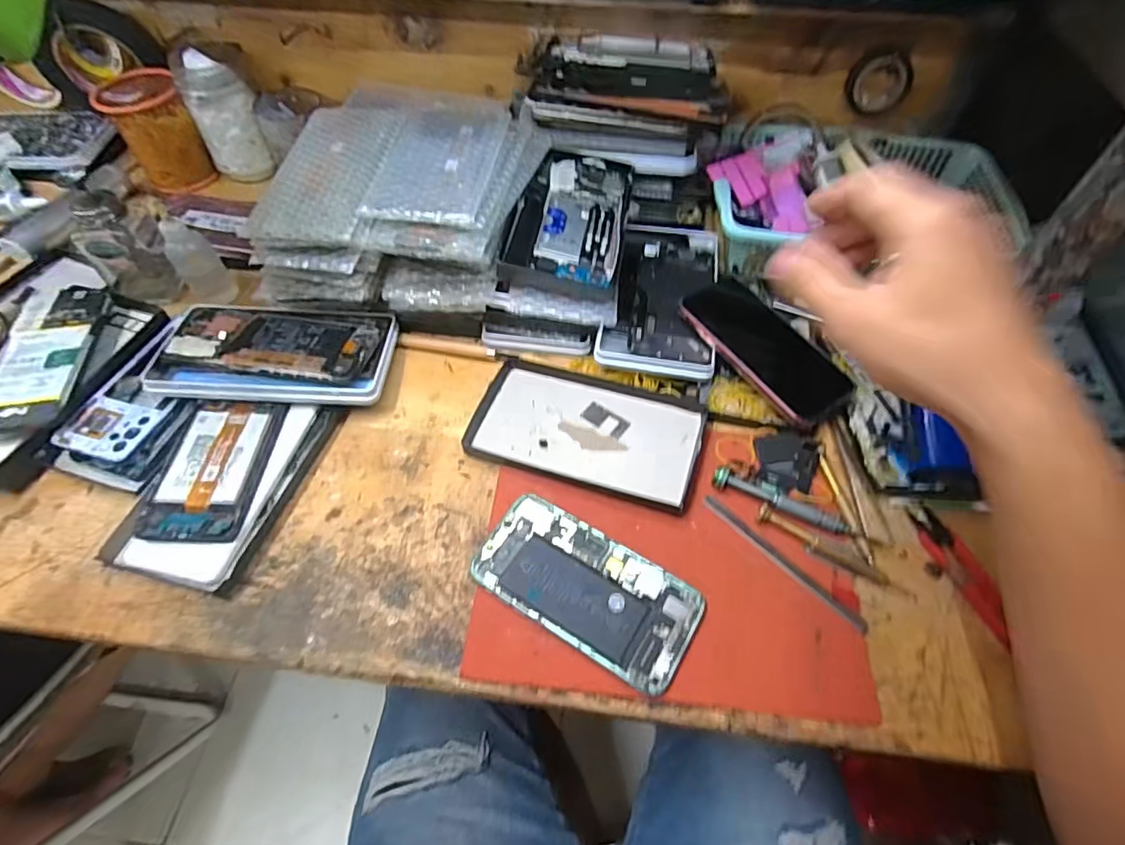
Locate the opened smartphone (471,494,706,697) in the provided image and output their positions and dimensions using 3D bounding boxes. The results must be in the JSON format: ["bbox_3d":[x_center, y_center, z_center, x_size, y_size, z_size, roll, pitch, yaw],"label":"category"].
[{"bbox_3d":[0.016,0.110,0.375,0.148,0.008,0.073,27,60,18],"label":"opened smartphone"}]

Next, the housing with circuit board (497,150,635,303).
[{"bbox_3d":[0.009,-0.184,0.508,0.100,0.028,0.174,8,56,6],"label":"housing with circuit board"}]

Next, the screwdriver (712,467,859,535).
[{"bbox_3d":[0.163,0.060,0.409,0.105,0.011,0.016,23,59,15],"label":"screwdriver"}]

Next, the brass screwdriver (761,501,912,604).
[{"bbox_3d":[0.192,0.092,0.390,0.113,0.009,0.013,28,60,18],"label":"brass screwdriver"}]

